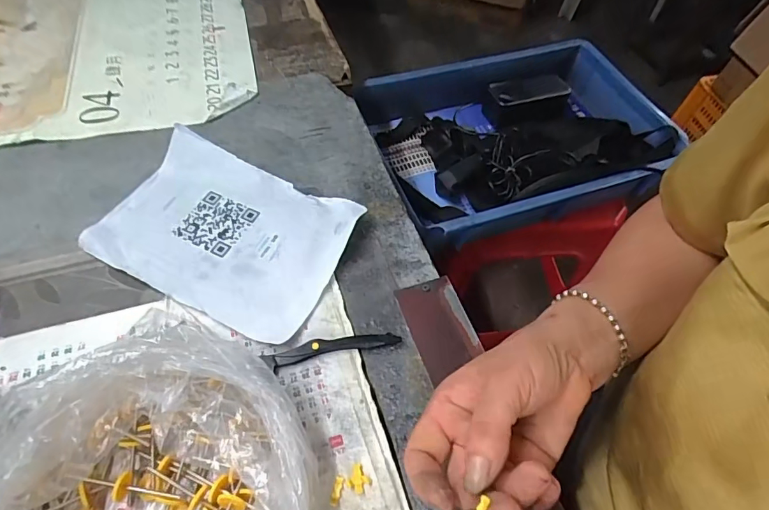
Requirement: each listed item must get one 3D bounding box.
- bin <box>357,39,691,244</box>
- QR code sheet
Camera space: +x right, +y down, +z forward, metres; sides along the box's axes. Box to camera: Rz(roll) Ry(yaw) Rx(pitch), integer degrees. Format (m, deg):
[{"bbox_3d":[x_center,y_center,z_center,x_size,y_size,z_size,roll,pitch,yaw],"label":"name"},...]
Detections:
[{"bbox_3d":[0.200,-0.174,0.694,0.395,0.078,0.283,-15,58,-15],"label":"bin"},{"bbox_3d":[-0.139,-0.024,0.412,0.208,0.019,0.145,24,57,13],"label":"QR code sheet"}]

